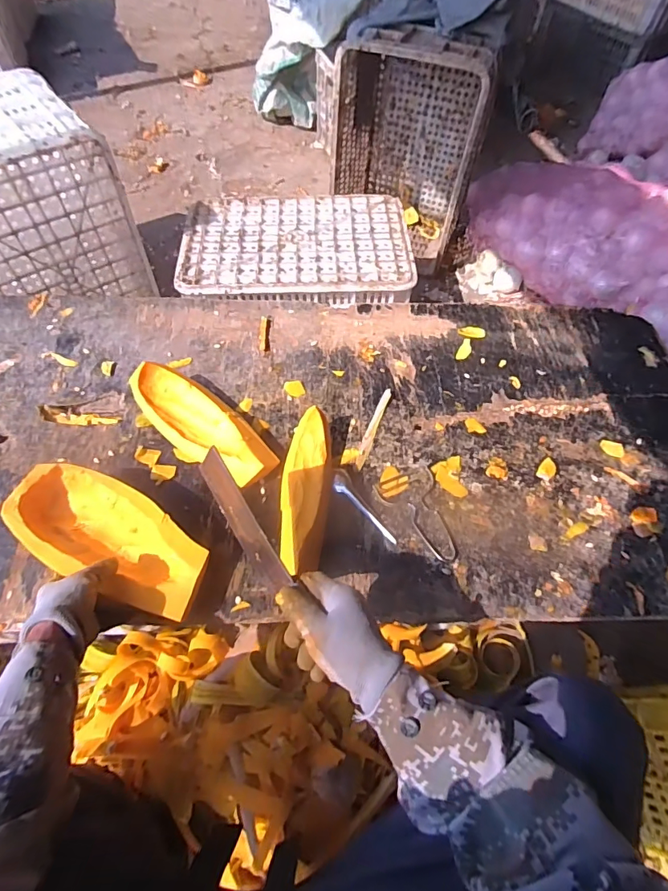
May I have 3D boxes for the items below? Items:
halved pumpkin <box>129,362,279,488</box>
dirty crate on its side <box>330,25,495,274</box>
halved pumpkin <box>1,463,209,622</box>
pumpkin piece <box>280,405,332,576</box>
[{"bbox_3d":[-0.211,-0.031,0.711,0.274,0.061,0.099,35,65,17],"label":"halved pumpkin"},{"bbox_3d":[0.207,-0.817,1.242,0.376,0.481,0.314,24,61,11],"label":"dirty crate on its side"},{"bbox_3d":[-0.298,0.123,0.602,0.273,0.070,0.124,29,63,7],"label":"halved pumpkin"},{"bbox_3d":[-0.042,0.058,0.658,0.072,0.065,0.229,5,60,1],"label":"pumpkin piece"}]

